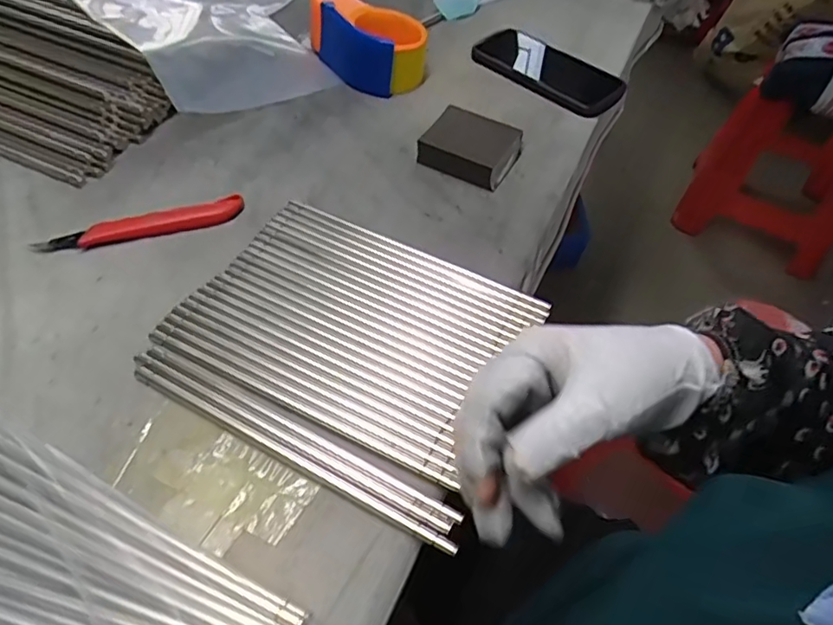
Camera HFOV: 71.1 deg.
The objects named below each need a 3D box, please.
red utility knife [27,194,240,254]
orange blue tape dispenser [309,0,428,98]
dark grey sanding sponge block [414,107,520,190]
[{"bbox_3d":[-0.215,-0.070,0.459,0.153,0.007,0.024,-15,54,-17],"label":"red utility knife"},{"bbox_3d":[-0.051,-0.290,0.619,0.077,0.061,0.131,-33,61,-28],"label":"orange blue tape dispenser"},{"bbox_3d":[0.052,-0.156,0.542,0.080,0.026,0.071,23,53,13],"label":"dark grey sanding sponge block"}]

